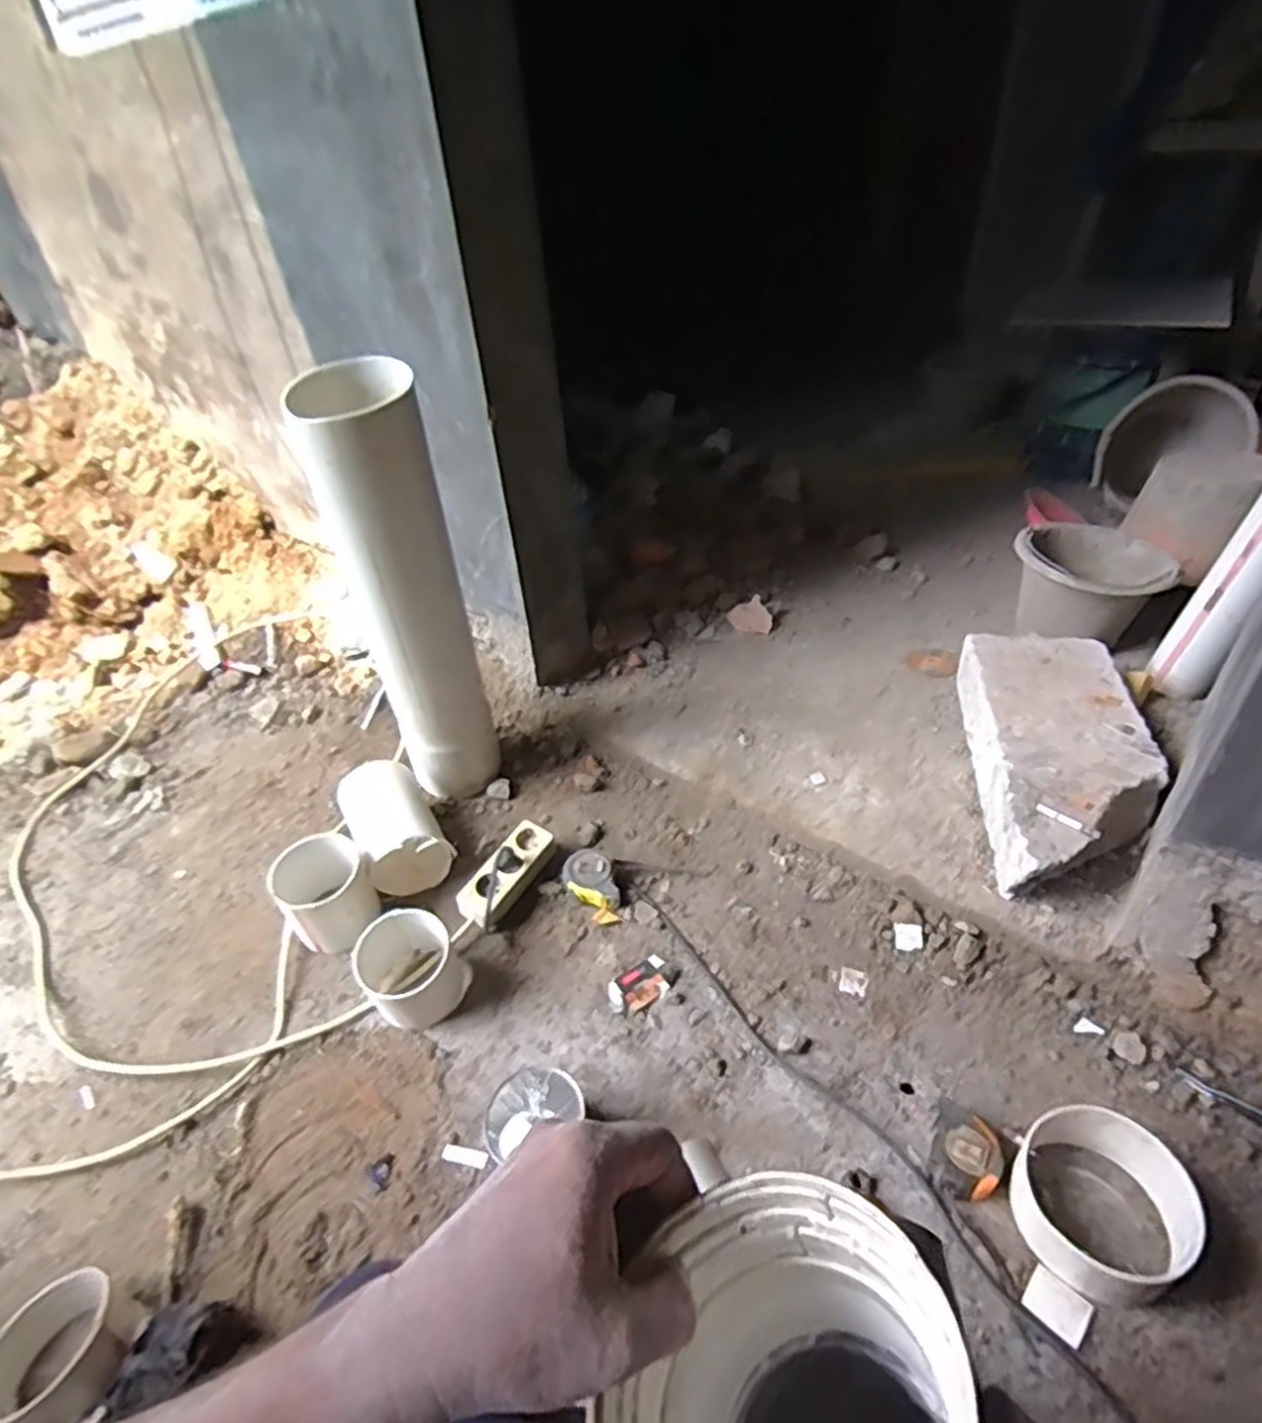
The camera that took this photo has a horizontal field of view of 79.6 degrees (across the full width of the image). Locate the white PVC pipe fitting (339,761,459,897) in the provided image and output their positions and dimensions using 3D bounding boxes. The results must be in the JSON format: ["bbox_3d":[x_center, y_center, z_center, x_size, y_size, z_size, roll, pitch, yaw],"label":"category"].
[{"bbox_3d":[-0.358,0.170,1.142,0.124,0.100,0.221,-25,44,-19],"label":"white PVC pipe fitting"}]

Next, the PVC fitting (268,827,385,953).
[{"bbox_3d":[-0.414,0.246,1.031,0.110,0.124,0.111,-4,41,4],"label":"PVC fitting"}]

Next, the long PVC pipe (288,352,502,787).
[{"bbox_3d":[-0.282,-0.108,1.022,0.139,0.640,0.140,-22,43,-16],"label":"long PVC pipe"}]

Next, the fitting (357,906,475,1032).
[{"bbox_3d":[-0.276,0.320,0.949,0.113,0.109,0.105,-3,39,3],"label":"fitting"}]

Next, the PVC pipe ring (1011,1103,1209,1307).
[{"bbox_3d":[0.439,0.457,0.709,0.146,0.072,0.146,-4,41,4],"label":"PVC pipe ring"}]

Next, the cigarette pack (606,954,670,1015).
[{"bbox_3d":[0.012,0.347,0.957,0.086,0.017,0.051,-28,45,-22],"label":"cigarette pack"}]

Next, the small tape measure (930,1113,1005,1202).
[{"bbox_3d":[0.340,0.454,0.768,0.062,0.035,0.071,28,52,34],"label":"small tape measure"}]

